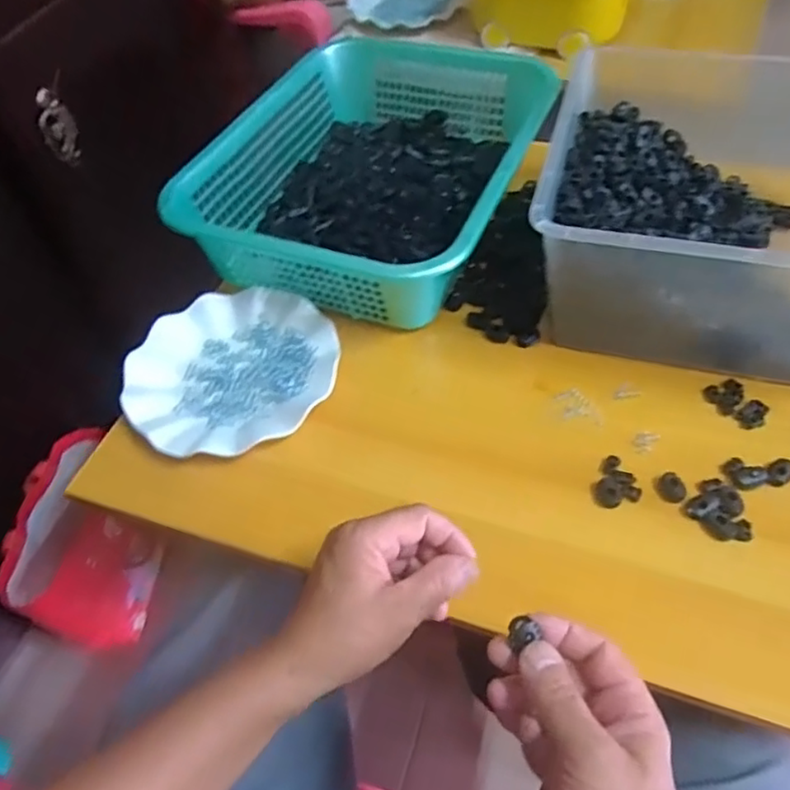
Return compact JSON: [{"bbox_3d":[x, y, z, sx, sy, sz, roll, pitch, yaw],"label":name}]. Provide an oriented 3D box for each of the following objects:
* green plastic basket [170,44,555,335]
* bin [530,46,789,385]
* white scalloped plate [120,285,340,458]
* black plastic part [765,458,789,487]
[{"bbox_3d":[-0.006,-0.248,0.685,0.298,0.090,0.405,17,54,18],"label":"green plastic basket"},{"bbox_3d":[0.287,-0.168,0.573,0.295,0.140,0.312,10,52,13],"label":"bin"},{"bbox_3d":[-0.143,-0.024,0.570,0.177,0.022,0.182,-2,50,3],"label":"white scalloped plate"},{"bbox_3d":[0.286,0.057,0.478,0.017,0.006,0.029,36,61,29],"label":"black plastic part"}]

